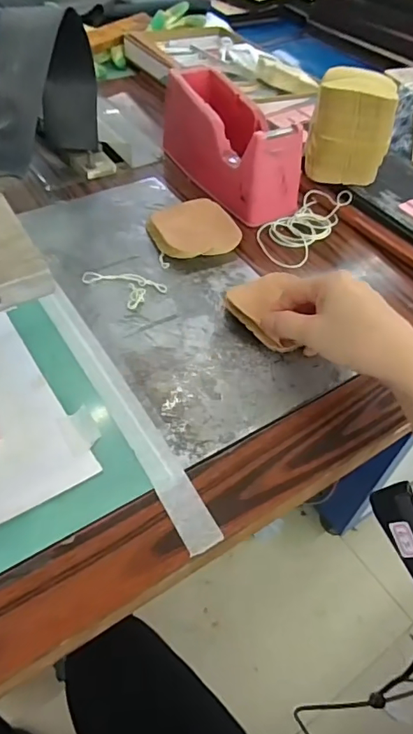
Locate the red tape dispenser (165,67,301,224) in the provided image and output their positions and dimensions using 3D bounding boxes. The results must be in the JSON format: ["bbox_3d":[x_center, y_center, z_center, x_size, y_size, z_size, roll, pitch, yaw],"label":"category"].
[{"bbox_3d":[0.022,-0.254,0.559,0.071,0.092,0.200,-24,56,-23],"label":"red tape dispenser"}]

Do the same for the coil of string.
[{"bbox_3d":[0.103,-0.160,0.535,0.065,0.016,0.137,29,54,19],"label":"coil of string"}]

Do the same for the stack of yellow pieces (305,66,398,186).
[{"bbox_3d":[0.159,-0.268,0.549,0.088,0.097,0.077,12,50,6],"label":"stack of yellow pieces"}]

